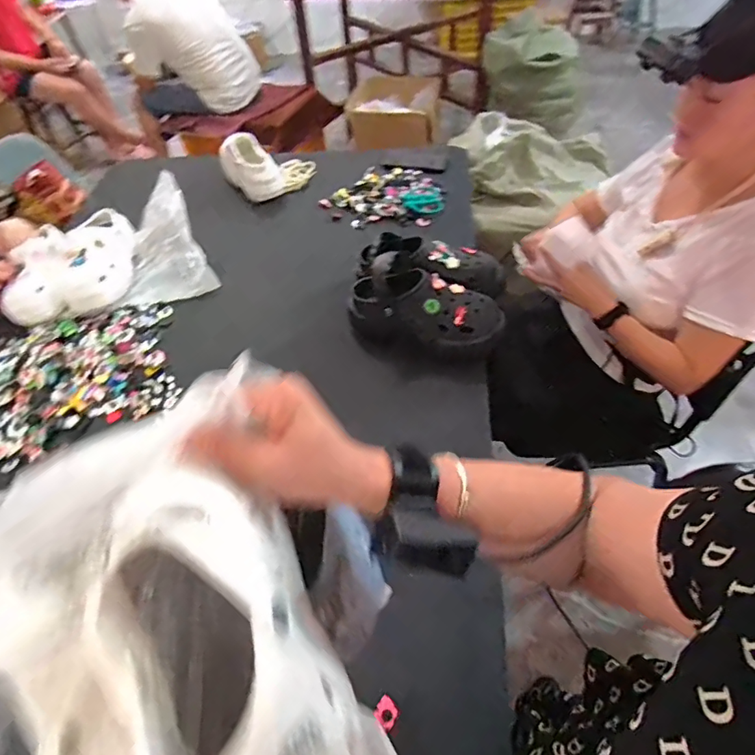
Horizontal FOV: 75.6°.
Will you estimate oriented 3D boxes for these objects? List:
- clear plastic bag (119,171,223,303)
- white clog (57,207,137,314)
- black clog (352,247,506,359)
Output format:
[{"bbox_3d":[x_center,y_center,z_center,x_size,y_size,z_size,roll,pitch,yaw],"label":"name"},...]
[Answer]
[{"bbox_3d":[-0.470,-0.278,1.020,0.187,0.133,0.244,-23,53,-14],"label":"clear plastic bag"},{"bbox_3d":[-0.575,-0.252,1.014,0.102,0.098,0.221,-3,51,2],"label":"white clog"},{"bbox_3d":[0.079,-0.125,0.840,0.271,0.121,0.113,14,53,15],"label":"black clog"}]

